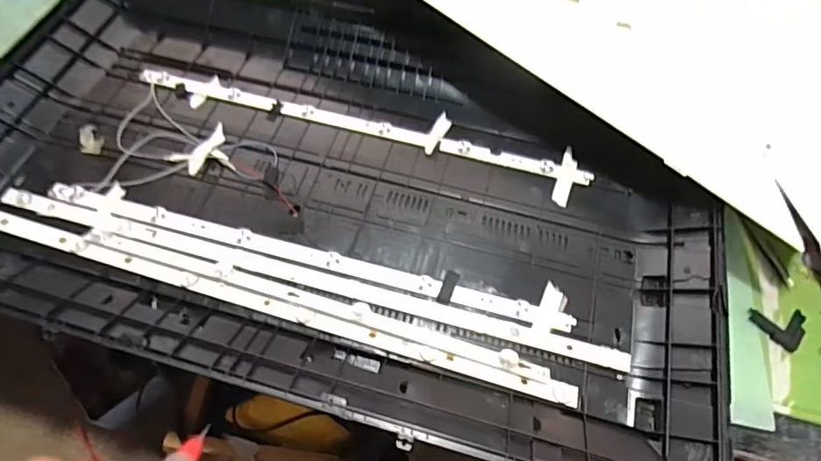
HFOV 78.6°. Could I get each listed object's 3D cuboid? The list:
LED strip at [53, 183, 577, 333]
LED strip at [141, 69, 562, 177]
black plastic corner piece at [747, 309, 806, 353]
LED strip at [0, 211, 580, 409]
[{"bbox_3d":[-0.098,0.019,0.453,0.489,0.004,0.020,14,60,6],"label":"LED strip"},{"bbox_3d":[-0.073,-0.118,0.532,0.460,0.005,0.018,14,60,6],"label":"LED strip"},{"bbox_3d":[0.347,0.092,0.467,0.051,0.009,0.040,4,57,-4],"label":"black plastic corner piece"},{"bbox_3d":[-0.134,0.059,0.429,0.552,0.007,0.020,16,60,7],"label":"LED strip"}]

